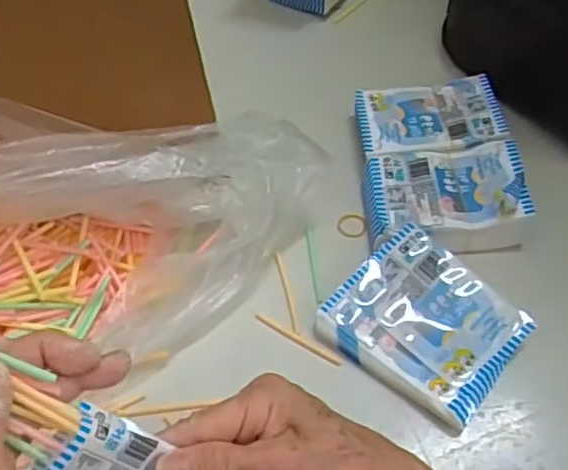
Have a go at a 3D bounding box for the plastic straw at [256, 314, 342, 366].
[{"bbox_3d":[0.009,0.068,0.417,0.064,0.004,0.004,28,63,20],"label":"plastic straw"}]

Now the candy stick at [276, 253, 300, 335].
[{"bbox_3d":[0.002,0.038,0.435,0.005,0.004,0.064,-11,56,-3],"label":"candy stick"}]

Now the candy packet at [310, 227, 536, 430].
[{"bbox_3d":[0.090,0.054,0.408,0.110,0.023,0.095,33,65,23],"label":"candy packet"}]

